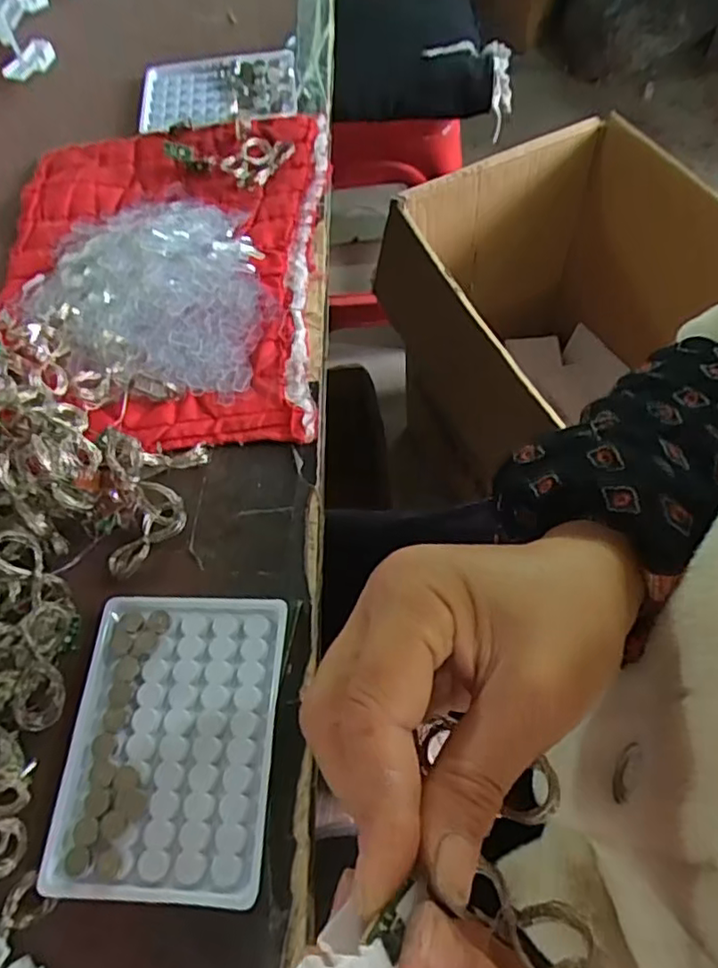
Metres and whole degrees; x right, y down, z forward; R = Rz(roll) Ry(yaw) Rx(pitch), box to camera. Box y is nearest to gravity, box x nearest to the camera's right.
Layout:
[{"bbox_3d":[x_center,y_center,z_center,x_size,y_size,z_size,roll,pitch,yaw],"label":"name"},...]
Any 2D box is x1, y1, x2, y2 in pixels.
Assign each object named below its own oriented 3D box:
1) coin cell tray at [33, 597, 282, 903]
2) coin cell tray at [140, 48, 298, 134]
[{"bbox_3d":[-0.089,0.117,0.300,0.097,0.013,0.129,1,62,4],"label":"coin cell tray"},{"bbox_3d":[-0.121,-0.338,0.545,0.132,0.013,0.096,-7,65,4],"label":"coin cell tray"}]

